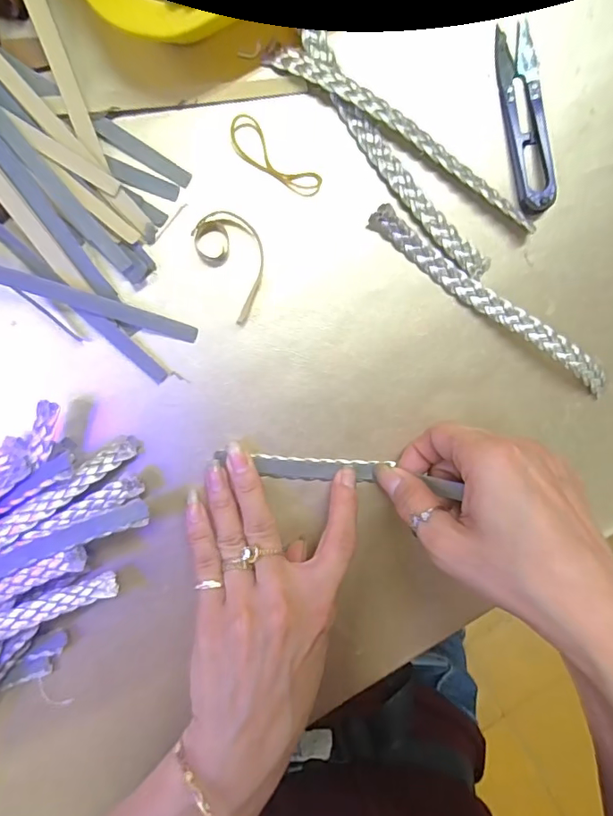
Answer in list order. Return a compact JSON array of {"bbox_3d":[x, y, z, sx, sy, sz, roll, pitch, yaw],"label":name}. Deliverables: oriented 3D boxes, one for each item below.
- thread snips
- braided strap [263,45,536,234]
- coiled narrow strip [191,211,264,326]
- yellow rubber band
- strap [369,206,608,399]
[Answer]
[{"bbox_3d":[0.122,-0.159,0.274,0.023,0.009,0.098,-11,97,-4],"label":"thread snips"},{"bbox_3d":[0.054,-0.146,0.269,0.168,0.007,0.014,30,92,-8],"label":"braided strap"},{"bbox_3d":[-0.037,-0.079,0.271,0.032,0.005,0.057,-31,98,-2],"label":"coiled narrow strip"},{"bbox_3d":[-0.017,-0.133,0.267,0.054,0.006,0.018,37,91,-8],"label":"yellow rubber band"},{"bbox_3d":[0.105,-0.058,0.280,0.166,0.013,0.013,34,92,-8],"label":"strap"}]

